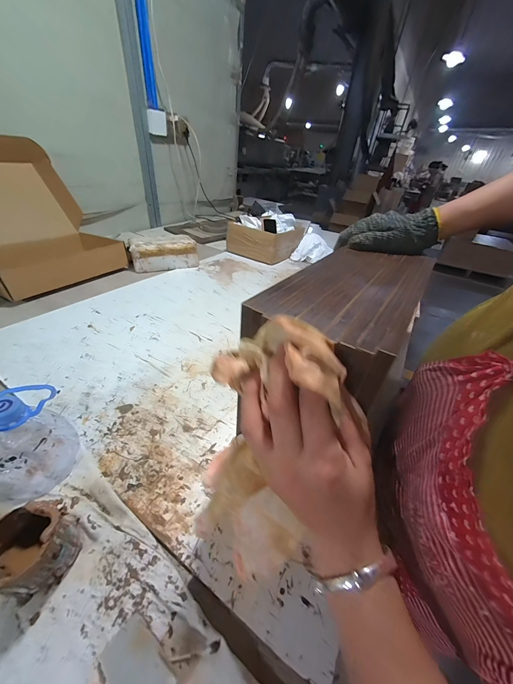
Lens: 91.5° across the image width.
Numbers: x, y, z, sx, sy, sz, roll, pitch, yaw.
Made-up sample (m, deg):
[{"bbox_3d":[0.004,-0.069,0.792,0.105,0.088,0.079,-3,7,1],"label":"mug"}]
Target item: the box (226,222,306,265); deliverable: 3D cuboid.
[{"bbox_3d":[0.042,-0.486,1.186,0.257,0.125,0.276,27,41,25],"label":"box"}]

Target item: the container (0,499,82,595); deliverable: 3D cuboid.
[{"bbox_3d":[-0.227,0.211,0.255,0.068,0.083,0.068,31,43,29],"label":"container"}]

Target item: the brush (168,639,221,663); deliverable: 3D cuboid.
[{"bbox_3d":[-0.057,0.291,0.233,0.046,0.005,0.007,-3,38,-13],"label":"brush"}]

